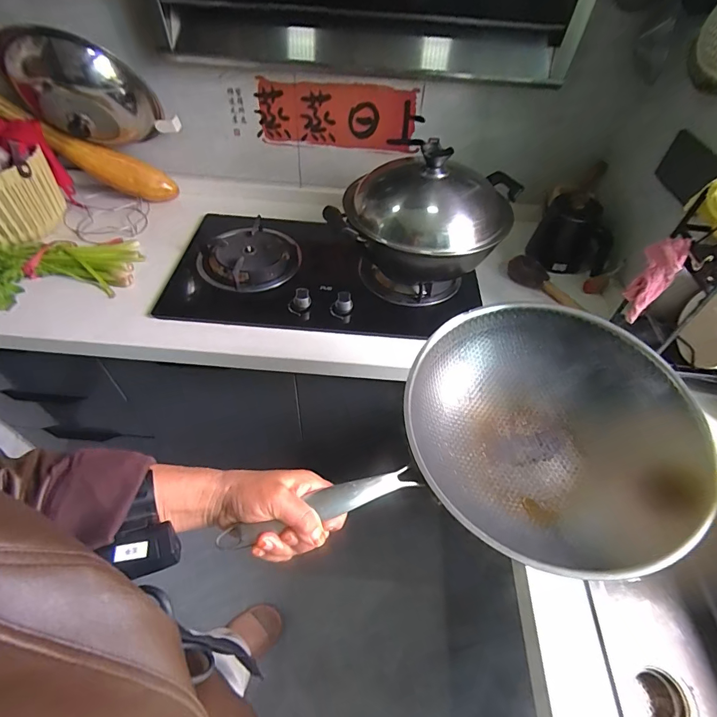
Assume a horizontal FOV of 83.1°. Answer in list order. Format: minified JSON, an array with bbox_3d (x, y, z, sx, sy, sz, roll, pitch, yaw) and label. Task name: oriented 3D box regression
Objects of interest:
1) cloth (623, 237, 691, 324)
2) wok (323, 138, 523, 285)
[{"bbox_3d":[0.504,-0.137,0.703,0.056,0.154,0.036,36,58,24],"label":"cloth"},{"bbox_3d":[0.139,-0.299,0.860,0.340,0.210,0.309,18,52,11],"label":"wok"}]

